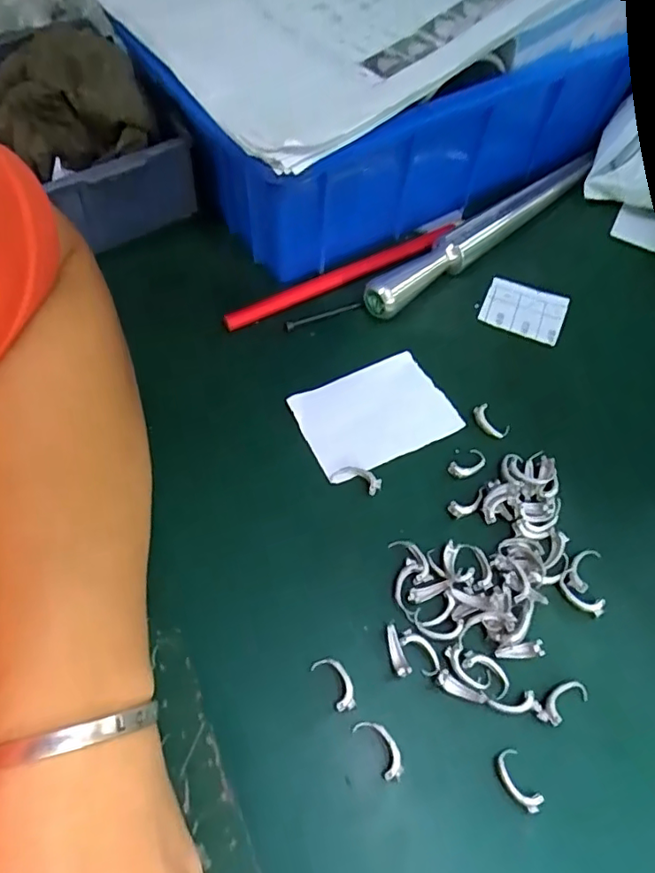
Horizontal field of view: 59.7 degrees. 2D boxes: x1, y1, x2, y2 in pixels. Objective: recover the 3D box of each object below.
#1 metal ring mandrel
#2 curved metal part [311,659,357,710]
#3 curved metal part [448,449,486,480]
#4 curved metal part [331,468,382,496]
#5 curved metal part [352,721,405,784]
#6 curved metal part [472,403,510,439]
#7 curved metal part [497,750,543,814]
[{"bbox_3d":[0.095,-0.124,0.340,0.189,0.018,0.019,-36,67,-22],"label":"metal ring mandrel"},{"bbox_3d":[0.004,0.098,0.228,0.011,0.005,0.022,-30,65,-19],"label":"curved metal part"},{"bbox_3d":[0.068,0.013,0.278,0.021,0.004,0.010,-30,65,-19],"label":"curved metal part"},{"bbox_3d":[0.015,0.019,0.273,0.023,0.005,0.011,23,61,10],"label":"curved metal part"},{"bbox_3d":[0.021,0.118,0.217,0.011,0.004,0.024,-31,66,-20],"label":"curved metal part"},{"bbox_3d":[0.082,-0.008,0.289,0.010,0.004,0.020,-36,68,-22],"label":"curved metal part"},{"bbox_3d":[0.072,0.130,0.214,0.011,0.004,0.021,-21,63,-15],"label":"curved metal part"}]

